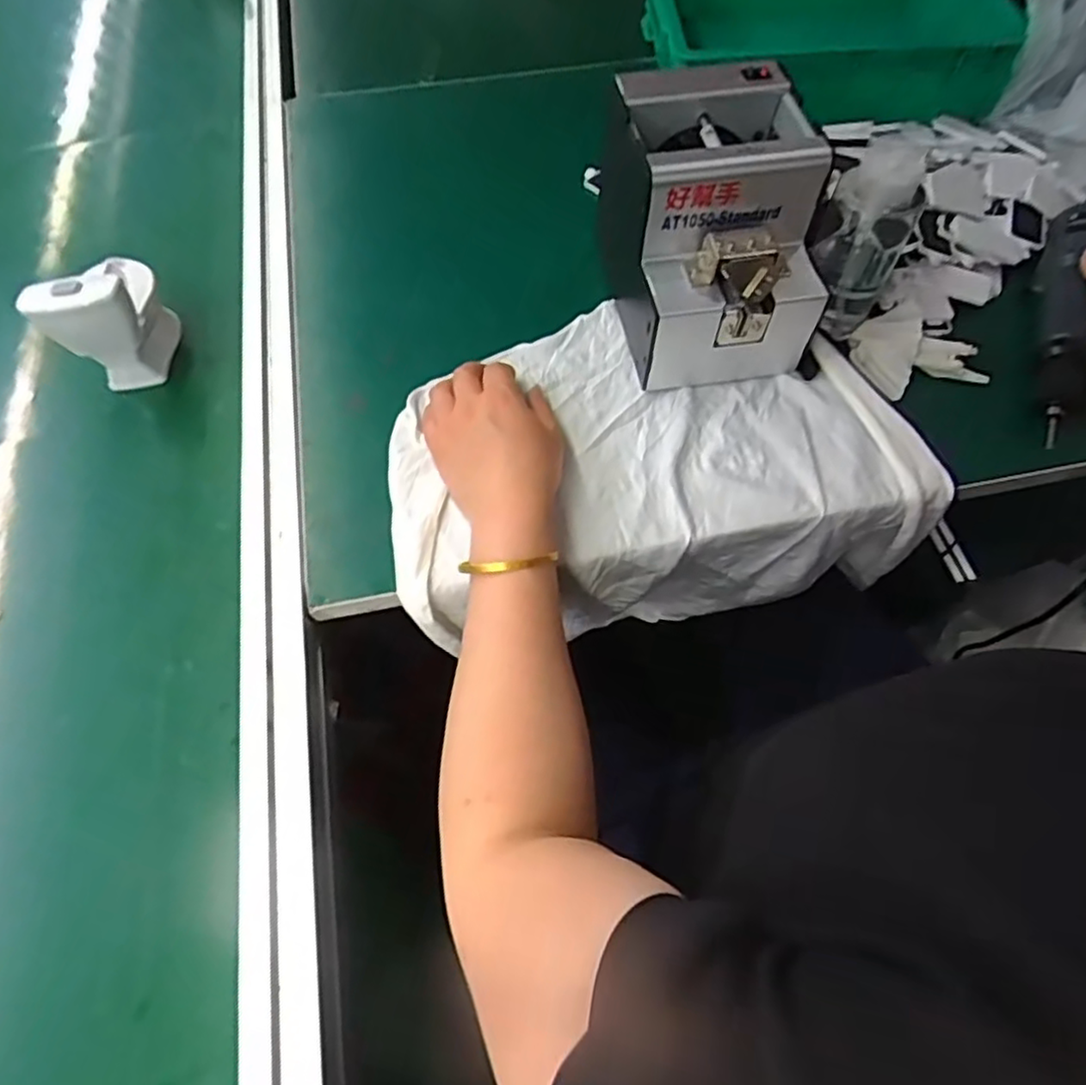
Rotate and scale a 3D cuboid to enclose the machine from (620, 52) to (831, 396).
[{"bbox_3d":[0.131,-0.233,0.513,0.139,0.147,0.177,-7,61,-3],"label":"machine"}]

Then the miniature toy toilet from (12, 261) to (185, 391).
[{"bbox_3d":[-0.329,-0.174,0.522,0.060,0.097,0.085,-11,62,-5],"label":"miniature toy toilet"}]

